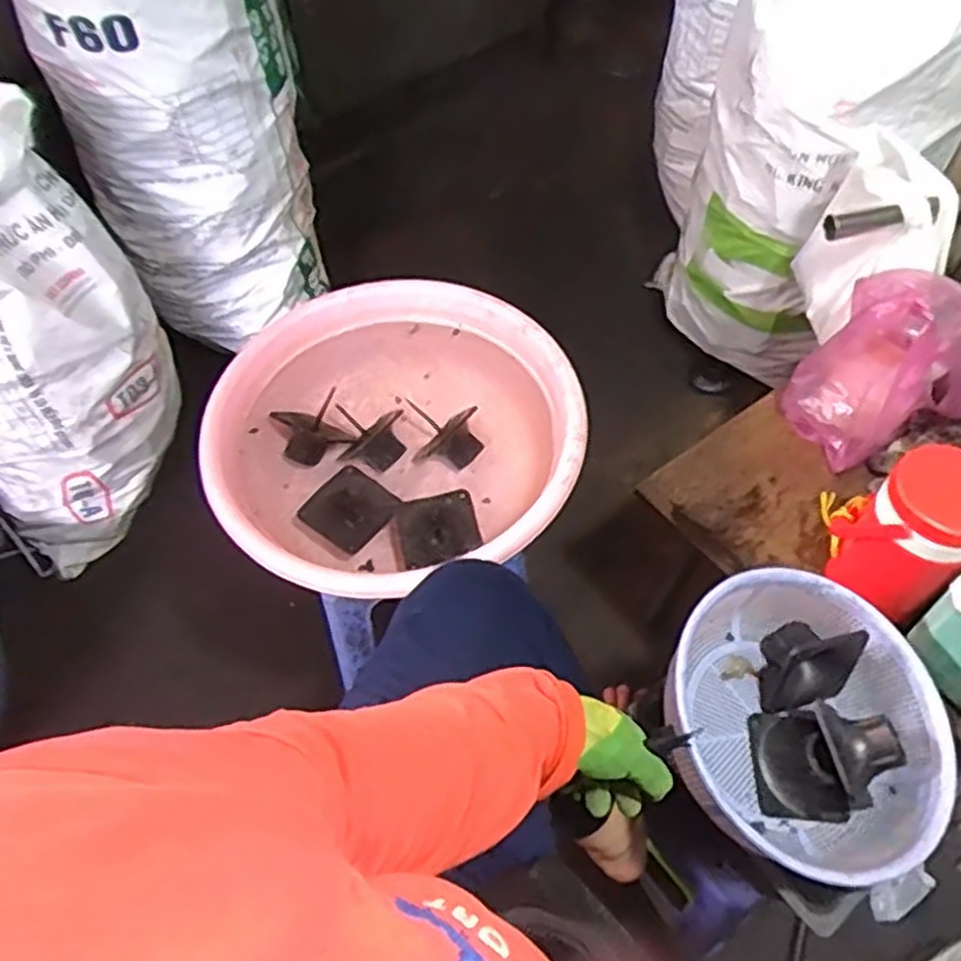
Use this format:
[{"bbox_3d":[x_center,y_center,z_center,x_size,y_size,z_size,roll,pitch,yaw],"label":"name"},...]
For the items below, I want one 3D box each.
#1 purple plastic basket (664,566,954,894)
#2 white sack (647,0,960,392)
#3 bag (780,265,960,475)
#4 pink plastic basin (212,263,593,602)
[{"bbox_3d":[0.285,0.219,0.711,0.263,0.095,0.263,7,62,-14],"label":"purple plastic basket"},{"bbox_3d":[0.499,-0.475,1.216,0.392,0.750,0.347,29,62,18],"label":"white sack"},{"bbox_3d":[0.478,-0.137,0.904,0.166,0.211,0.146,-9,57,-4],"label":"bag"},{"bbox_3d":[-0.093,-0.048,0.919,0.407,0.117,0.403,-1,57,1],"label":"pink plastic basin"}]

